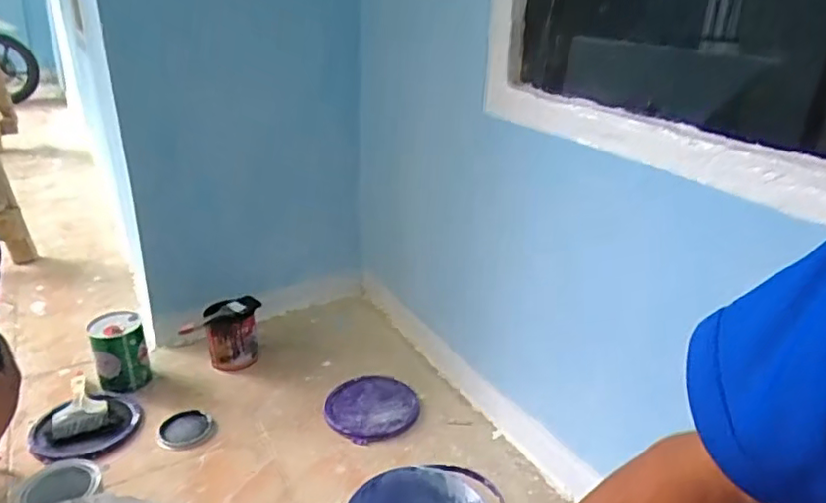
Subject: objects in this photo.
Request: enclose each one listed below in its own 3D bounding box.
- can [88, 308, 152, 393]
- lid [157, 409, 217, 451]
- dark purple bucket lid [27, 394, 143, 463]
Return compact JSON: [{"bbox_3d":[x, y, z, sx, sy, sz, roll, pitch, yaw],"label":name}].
[{"bbox_3d":[-0.597,0.211,1.213,0.098,0.142,0.101,-12,27,-28],"label":"can"},{"bbox_3d":[-0.424,0.334,1.115,0.097,0.015,0.103,1,24,0],"label":"lid"},{"bbox_3d":[-0.612,0.323,1.119,0.177,0.027,0.165,1,24,0],"label":"dark purple bucket lid"}]

